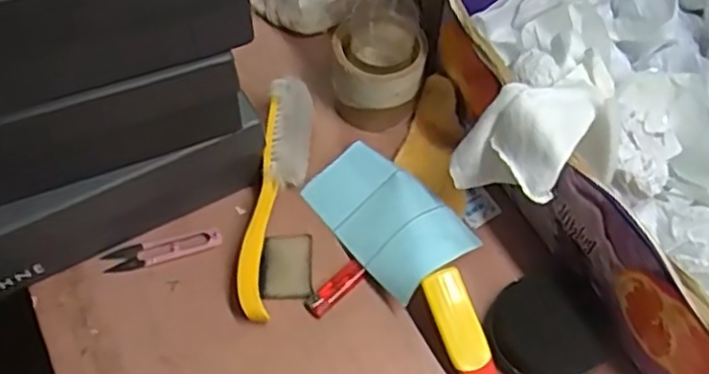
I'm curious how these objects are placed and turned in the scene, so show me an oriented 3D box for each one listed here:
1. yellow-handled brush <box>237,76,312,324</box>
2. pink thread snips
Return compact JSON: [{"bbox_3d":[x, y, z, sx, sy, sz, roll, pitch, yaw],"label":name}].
[{"bbox_3d":[-0.072,0.003,0.628,0.042,0.043,0.235,6,60,3],"label":"yellow-handled brush"},{"bbox_3d":[-0.170,0.056,0.620,0.102,0.006,0.022,-14,61,-9],"label":"pink thread snips"}]

